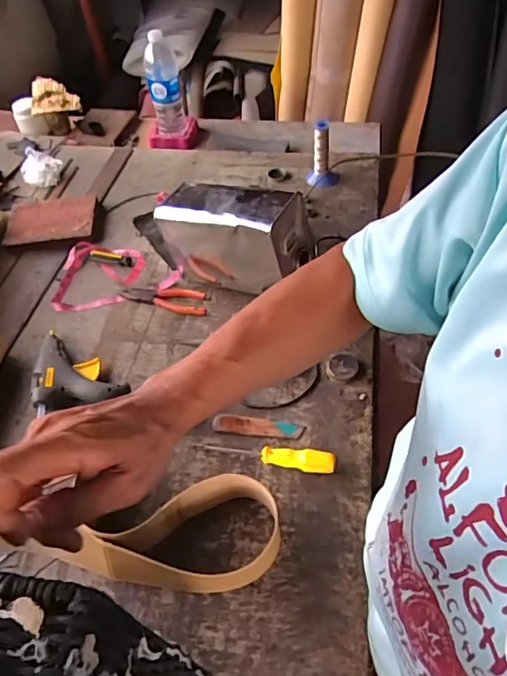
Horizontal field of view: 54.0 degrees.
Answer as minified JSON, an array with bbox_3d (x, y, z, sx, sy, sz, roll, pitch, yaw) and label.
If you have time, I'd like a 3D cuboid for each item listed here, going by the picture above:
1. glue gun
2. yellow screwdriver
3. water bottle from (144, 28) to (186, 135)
[{"bbox_3d":[-0.281,0.045,0.802,0.134,0.035,0.142,-11,50,-5],"label":"glue gun"},{"bbox_3d":[0.017,0.158,0.683,0.187,0.030,0.027,8,51,11],"label":"yellow screwdriver"},{"bbox_3d":[-0.209,-0.586,1.168,0.076,0.228,0.077,-9,51,-3],"label":"water bottle"}]

